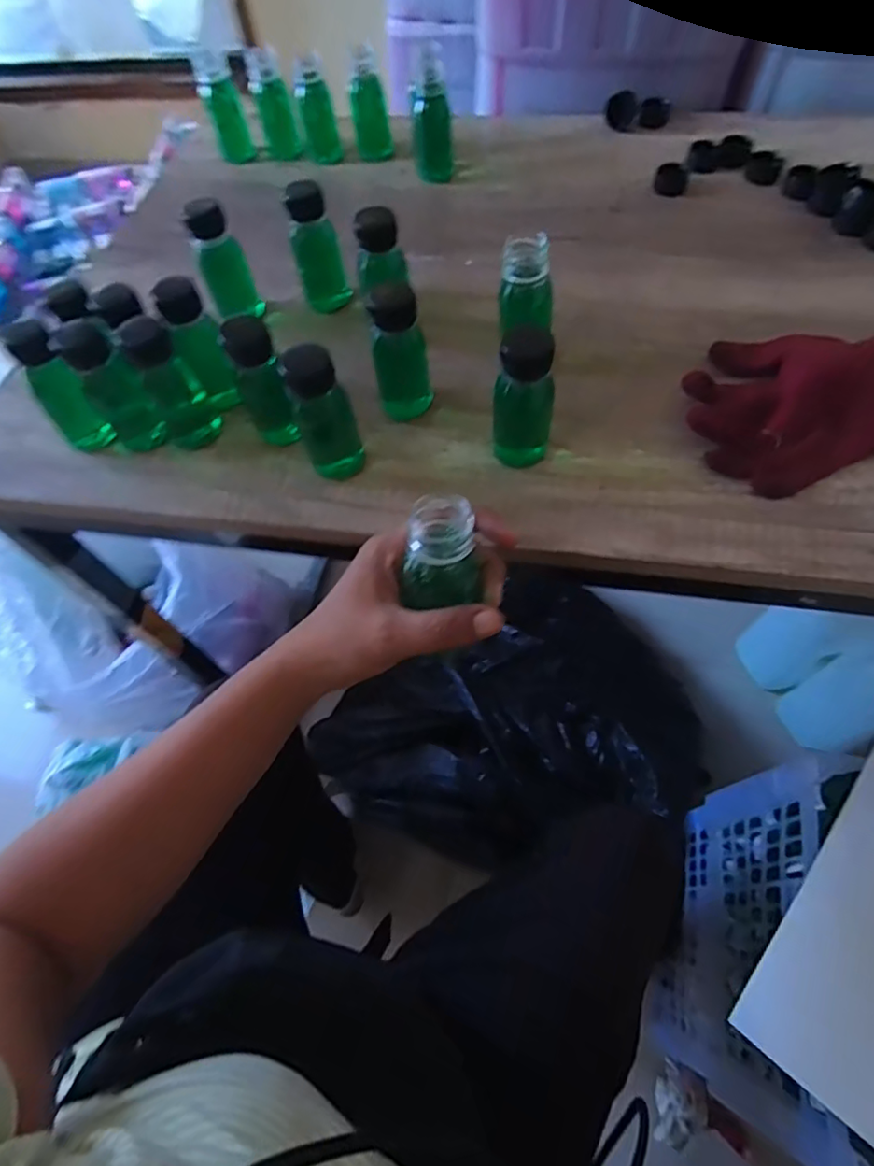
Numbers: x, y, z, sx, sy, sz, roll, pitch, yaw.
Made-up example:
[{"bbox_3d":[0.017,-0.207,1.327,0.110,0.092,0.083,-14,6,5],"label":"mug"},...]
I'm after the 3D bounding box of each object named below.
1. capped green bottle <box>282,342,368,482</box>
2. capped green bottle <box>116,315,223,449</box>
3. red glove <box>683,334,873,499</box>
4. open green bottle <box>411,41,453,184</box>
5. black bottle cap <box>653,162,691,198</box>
[{"bbox_3d":[-0.073,-0.110,0.384,0.036,0.098,0.031,-14,61,-4],"label":"capped green bottle"},{"bbox_3d":[-0.195,-0.146,0.418,0.038,0.095,0.039,-27,62,-11],"label":"capped green bottle"},{"bbox_3d":[0.267,-0.138,0.410,0.182,0.018,0.125,-23,62,-9],"label":"red glove"},{"bbox_3d":[-0.005,-0.462,0.569,0.036,0.098,0.035,-3,60,2],"label":"open green bottle"},{"bbox_3d":[0.229,-0.397,0.560,0.029,0.017,0.023,32,67,20],"label":"black bottle cap"}]

